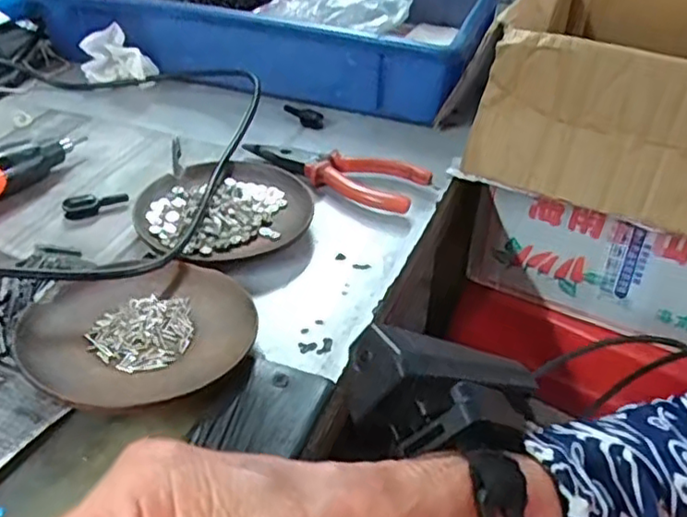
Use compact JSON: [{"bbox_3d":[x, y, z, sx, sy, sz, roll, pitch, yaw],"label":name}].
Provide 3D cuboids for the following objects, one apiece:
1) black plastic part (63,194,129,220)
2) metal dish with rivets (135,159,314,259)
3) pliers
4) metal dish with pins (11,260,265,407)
[{"bbox_3d":[-0.168,-0.038,0.444,0.042,0.012,0.015,-19,42,-25],"label":"black plastic part"},{"bbox_3d":[-0.080,-0.033,0.441,0.113,0.016,0.108,1,37,-1],"label":"metal dish with rivets"},{"bbox_3d":[-0.007,-0.067,0.490,0.139,0.018,0.046,21,41,24],"label":"pliers"},{"bbox_3d":[-0.103,0.039,0.338,0.112,0.022,0.100,-13,40,-19],"label":"metal dish with pins"}]

